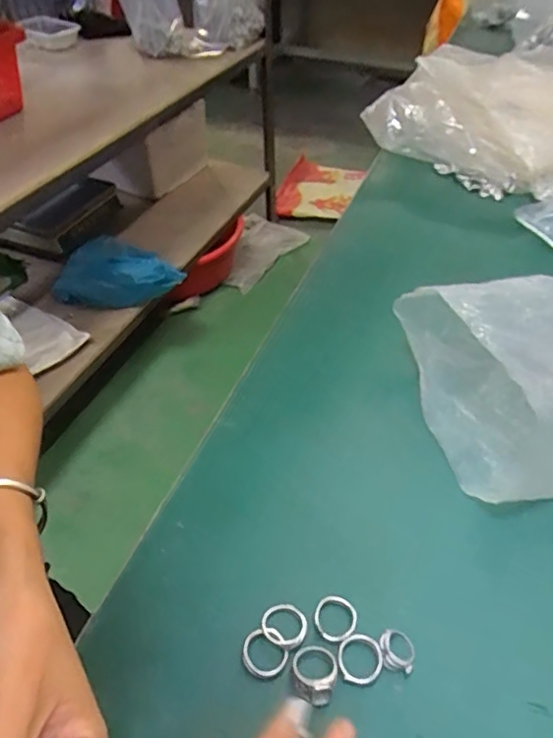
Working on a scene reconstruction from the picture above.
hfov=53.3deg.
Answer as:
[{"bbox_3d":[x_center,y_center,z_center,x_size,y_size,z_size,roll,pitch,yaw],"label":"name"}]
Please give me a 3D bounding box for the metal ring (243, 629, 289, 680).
[{"bbox_3d":[-0.006,0.141,0.272,0.023,0.004,0.020,26,54,12],"label":"metal ring"}]

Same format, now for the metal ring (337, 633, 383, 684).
[{"bbox_3d":[0.041,0.142,0.271,0.022,0.004,0.022,0,45,0],"label":"metal ring"}]

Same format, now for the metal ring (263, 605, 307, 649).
[{"bbox_3d":[0.004,0.131,0.283,0.023,0.005,0.021,0,45,0],"label":"metal ring"}]

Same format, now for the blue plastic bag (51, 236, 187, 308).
[{"bbox_3d":[-0.367,-0.227,1.294,0.288,0.112,0.166,14,46,13],"label":"blue plastic bag"}]

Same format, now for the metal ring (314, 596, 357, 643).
[{"bbox_3d":[0.031,0.129,0.284,0.022,0.004,0.021,0,45,0],"label":"metal ring"}]

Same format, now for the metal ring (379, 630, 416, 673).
[{"bbox_3d":[0.060,0.139,0.273,0.017,0.004,0.018,0,45,0],"label":"metal ring"}]

